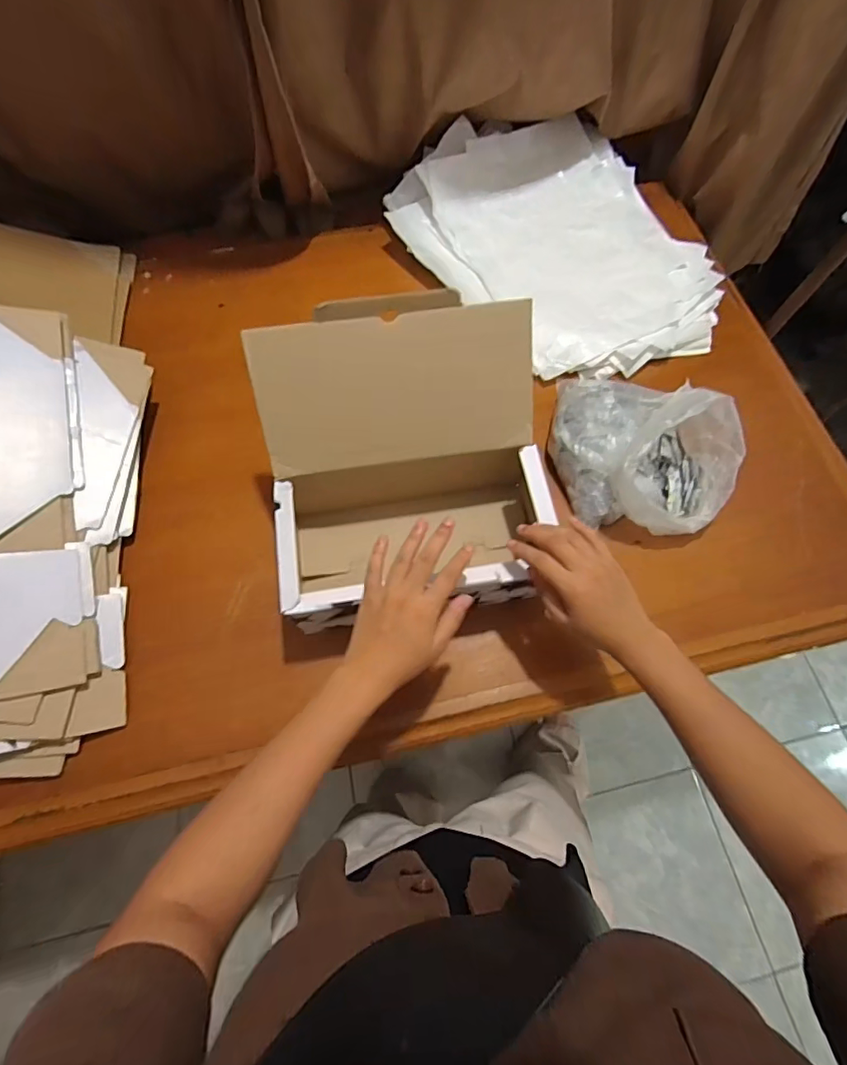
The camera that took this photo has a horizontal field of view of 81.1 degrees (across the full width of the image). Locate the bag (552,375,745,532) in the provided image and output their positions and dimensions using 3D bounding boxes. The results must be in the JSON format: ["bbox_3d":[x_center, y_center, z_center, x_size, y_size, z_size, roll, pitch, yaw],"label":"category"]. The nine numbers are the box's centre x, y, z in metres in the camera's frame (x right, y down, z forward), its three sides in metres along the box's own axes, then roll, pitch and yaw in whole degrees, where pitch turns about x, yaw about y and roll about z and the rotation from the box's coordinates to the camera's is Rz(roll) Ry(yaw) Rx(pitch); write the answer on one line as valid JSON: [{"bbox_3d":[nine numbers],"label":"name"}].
[{"bbox_3d":[0.245,-0.100,0.576,0.240,0.097,0.160,38,72,13],"label":"bag"}]

